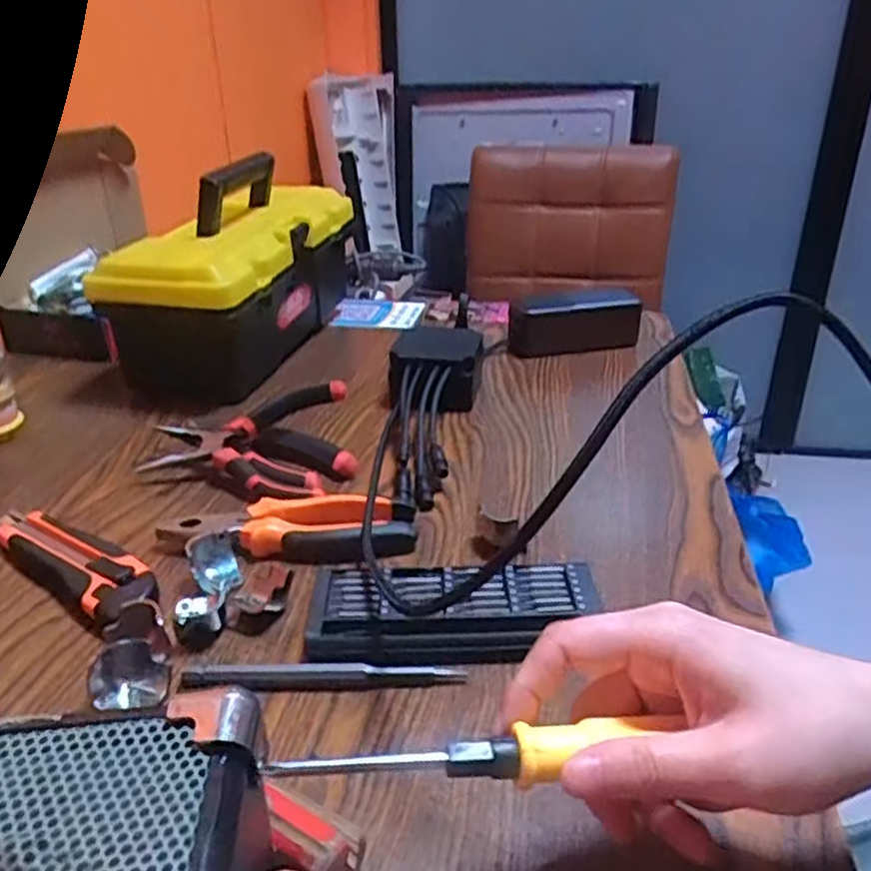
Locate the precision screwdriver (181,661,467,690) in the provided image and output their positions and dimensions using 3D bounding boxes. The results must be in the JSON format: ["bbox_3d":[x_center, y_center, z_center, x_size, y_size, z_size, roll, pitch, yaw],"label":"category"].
[{"bbox_3d":[-0.054,0.117,0.366,0.135,0.009,0.011,-2,27,-2],"label":"precision screwdriver"}]

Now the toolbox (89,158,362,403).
[{"bbox_3d":[-0.182,-0.170,0.769,0.131,0.187,0.350,7,28,15],"label":"toolbox"}]

